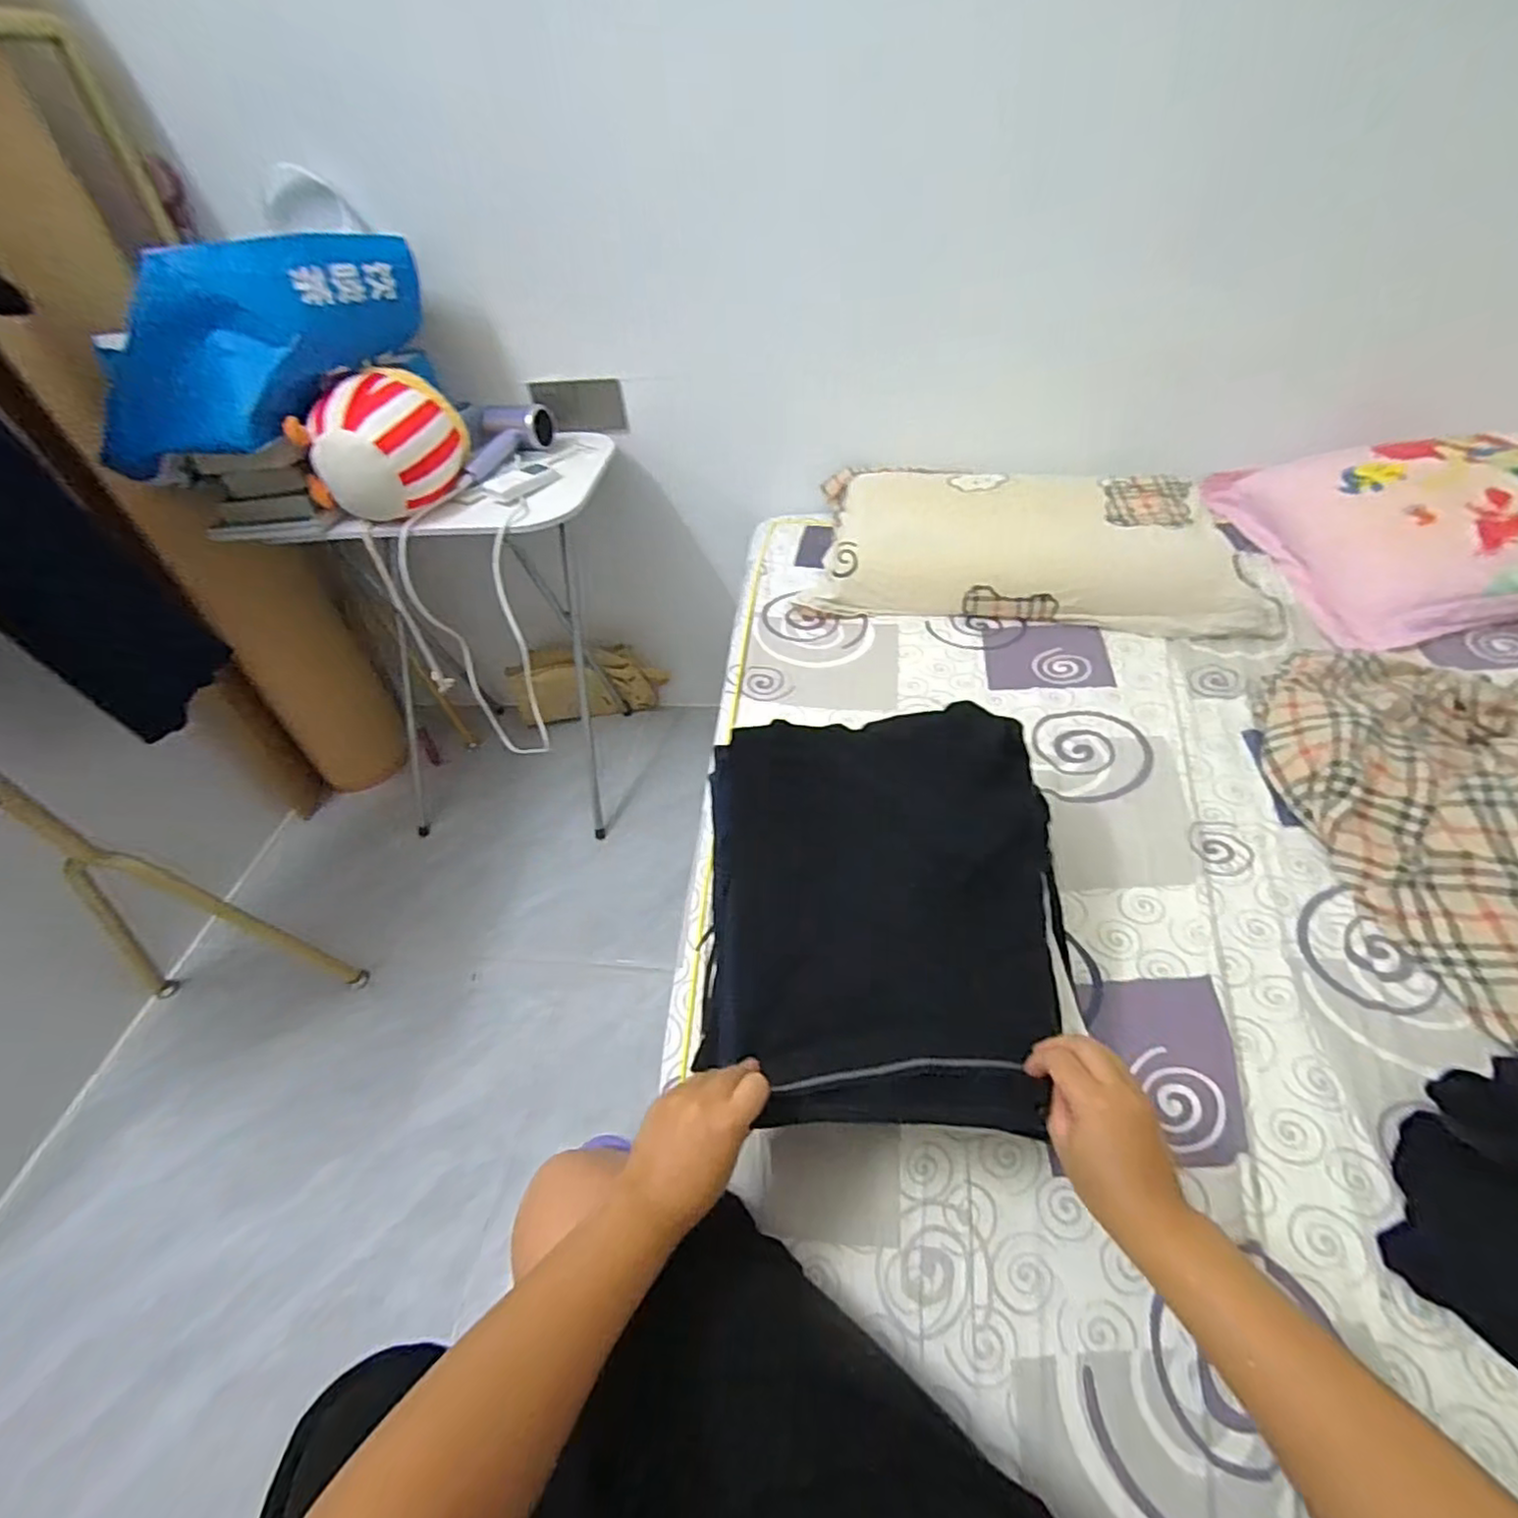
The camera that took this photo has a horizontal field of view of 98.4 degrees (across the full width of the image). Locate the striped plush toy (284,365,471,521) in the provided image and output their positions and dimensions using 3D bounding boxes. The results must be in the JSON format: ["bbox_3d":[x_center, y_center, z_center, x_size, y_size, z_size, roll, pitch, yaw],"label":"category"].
[{"bbox_3d":[-0.595,-0.510,1.056,0.149,0.160,0.230,16,50,20],"label":"striped plush toy"}]

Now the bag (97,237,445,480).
[{"bbox_3d":[-0.782,-0.642,1.047,0.541,0.296,0.210,-27,48,2],"label":"bag"}]

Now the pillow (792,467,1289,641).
[{"bbox_3d":[0.433,-0.348,1.065,0.693,0.087,0.372,8,47,13],"label":"pillow"}]

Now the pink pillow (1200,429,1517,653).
[{"bbox_3d":[1.097,-0.386,0.963,0.615,0.123,0.508,-4,46,2],"label":"pink pillow"}]

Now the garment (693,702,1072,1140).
[{"bbox_3d":[0.107,0.123,0.567,0.296,0.030,0.333,0,69,5],"label":"garment"}]

